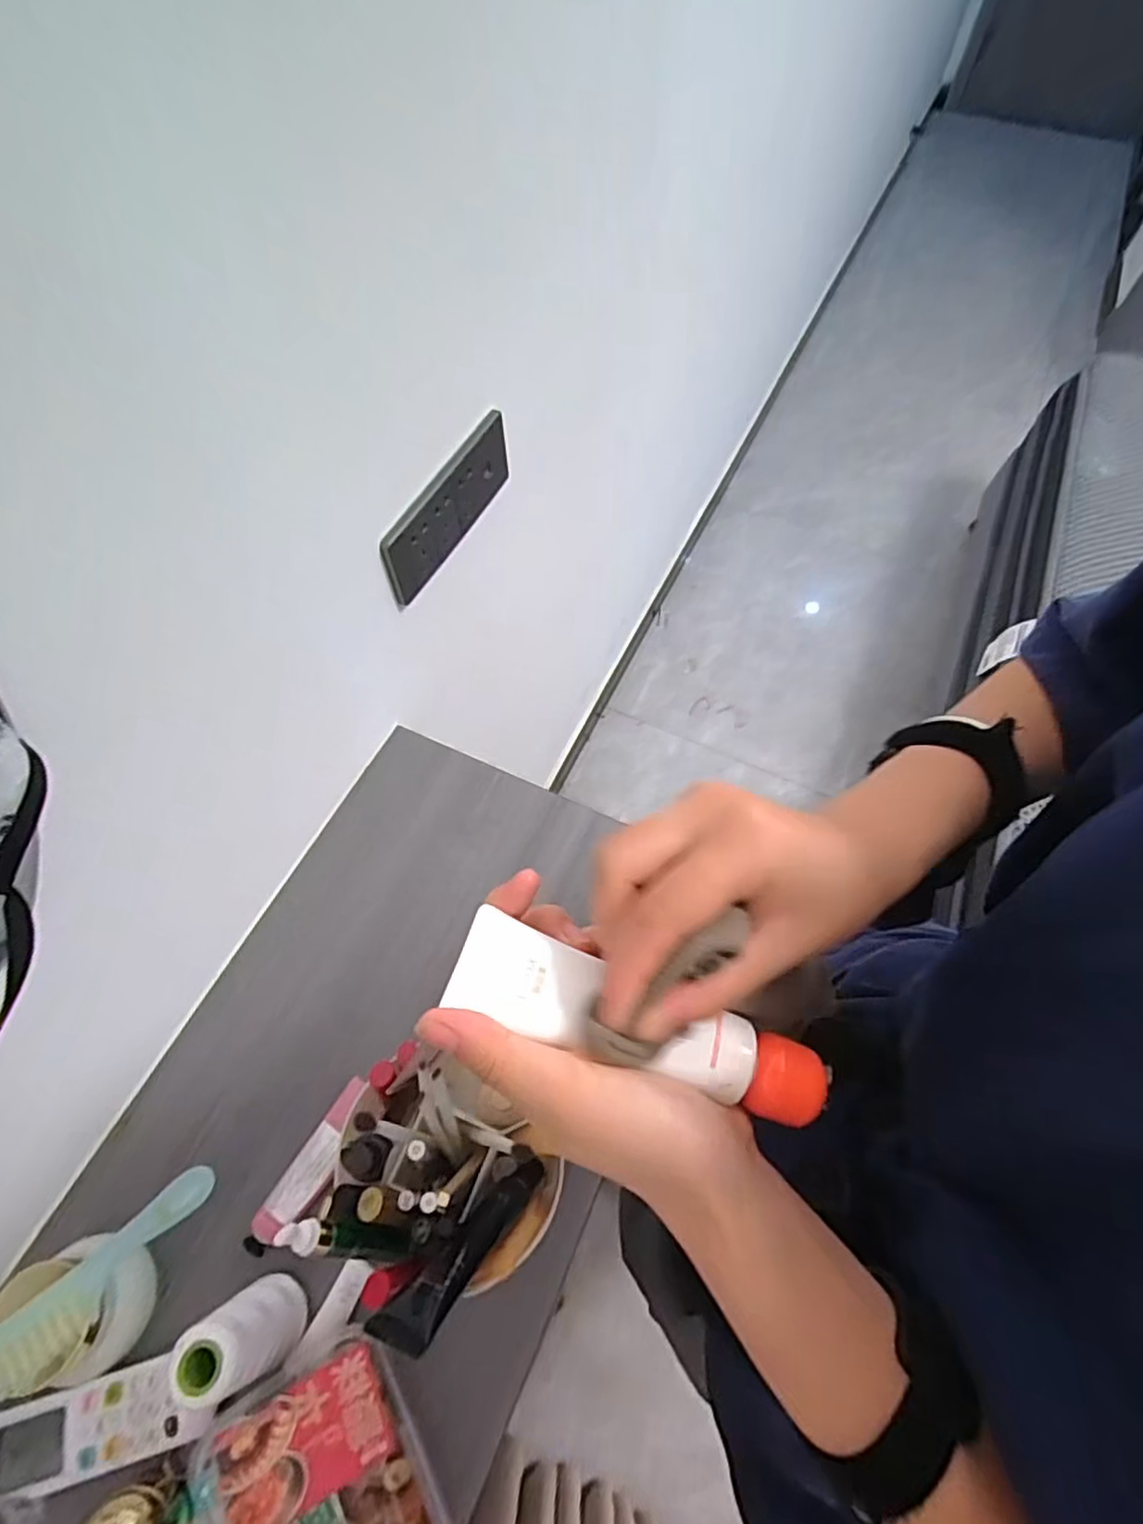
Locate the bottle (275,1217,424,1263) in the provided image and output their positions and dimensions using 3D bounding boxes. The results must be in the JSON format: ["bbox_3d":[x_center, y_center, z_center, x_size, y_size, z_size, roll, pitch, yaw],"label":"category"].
[{"bbox_3d":[-0.126,0.271,0.378,0.078,0.022,0.018,22,60,-20],"label":"bottle"}]

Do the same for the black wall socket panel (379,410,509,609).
[{"bbox_3d":[-0.107,-0.229,0.600,0.015,0.072,0.185,25,64,13],"label":"black wall socket panel"}]

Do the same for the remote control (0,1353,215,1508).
[{"bbox_3d":[-0.298,0.415,0.416,0.129,0.019,0.047,-12,62,-6],"label":"remote control"}]

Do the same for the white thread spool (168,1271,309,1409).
[{"bbox_3d":[-0.198,0.348,0.407,0.040,0.108,0.044,0,61,0],"label":"white thread spool"}]

